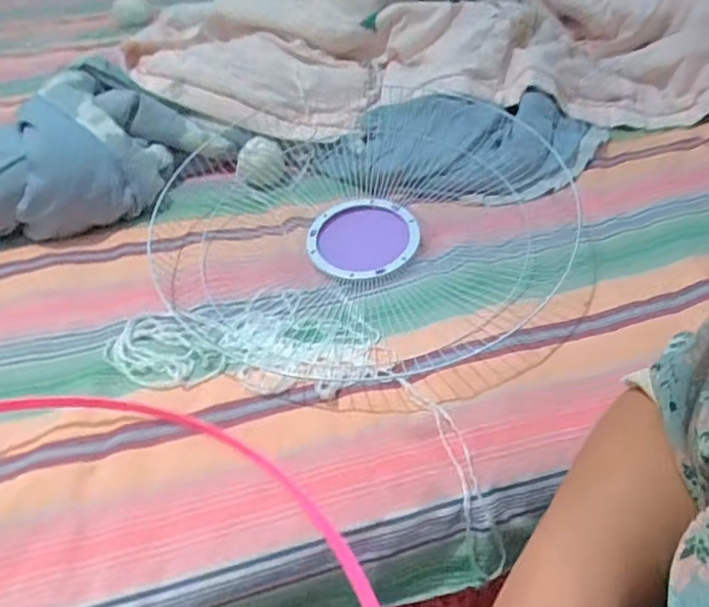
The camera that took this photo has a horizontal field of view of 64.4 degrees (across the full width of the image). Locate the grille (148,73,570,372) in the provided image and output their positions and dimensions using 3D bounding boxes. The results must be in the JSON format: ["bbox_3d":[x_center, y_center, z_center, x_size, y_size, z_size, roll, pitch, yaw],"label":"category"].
[{"bbox_3d":[-0.003,-0.101,0.645,0.450,0.072,0.446,-3,49,4],"label":"grille"}]

